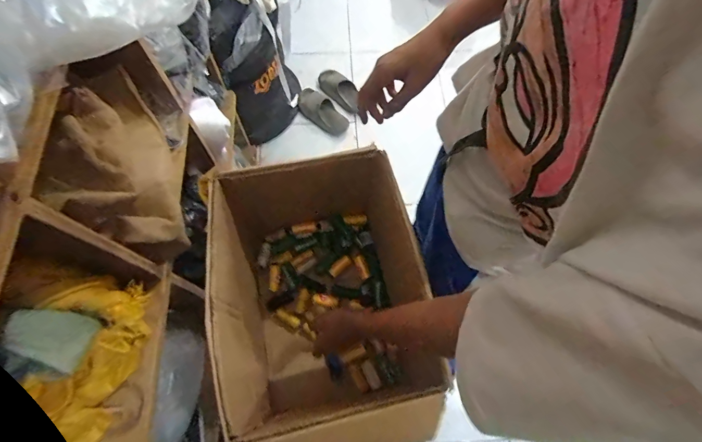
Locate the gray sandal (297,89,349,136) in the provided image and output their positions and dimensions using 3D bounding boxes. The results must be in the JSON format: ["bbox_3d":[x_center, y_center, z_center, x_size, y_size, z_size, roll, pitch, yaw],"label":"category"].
[{"bbox_3d":[-0.123,-0.462,1.495,0.243,0.054,0.112,40,70,-4],"label":"gray sandal"}]

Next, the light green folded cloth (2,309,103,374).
[{"bbox_3d":[-0.348,0.130,0.407,0.011,0.081,0.063,-29,34,27],"label":"light green folded cloth"}]

